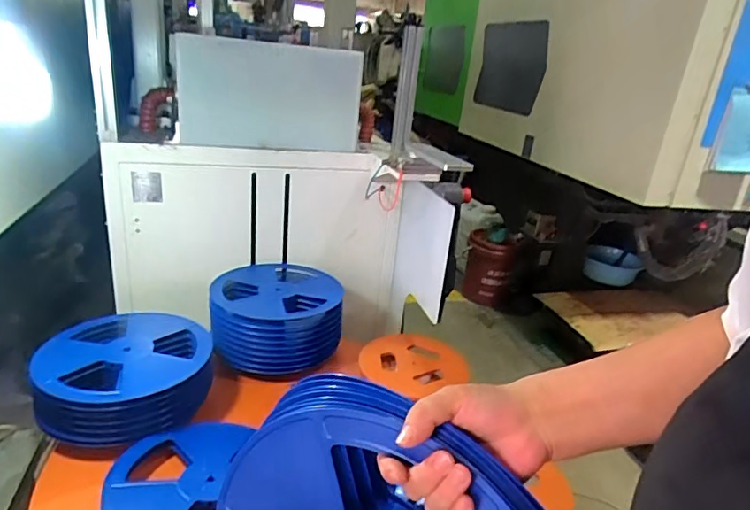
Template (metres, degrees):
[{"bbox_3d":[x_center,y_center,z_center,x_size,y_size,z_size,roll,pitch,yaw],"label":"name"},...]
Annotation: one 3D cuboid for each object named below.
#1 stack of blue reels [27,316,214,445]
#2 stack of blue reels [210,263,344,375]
[{"bbox_3d":[-0.480,0.227,1.008,0.298,0.108,0.282,1,22,-14],"label":"stack of blue reels"},{"bbox_3d":[-0.245,0.138,1.246,0.291,0.146,0.281,-1,23,-18],"label":"stack of blue reels"}]

